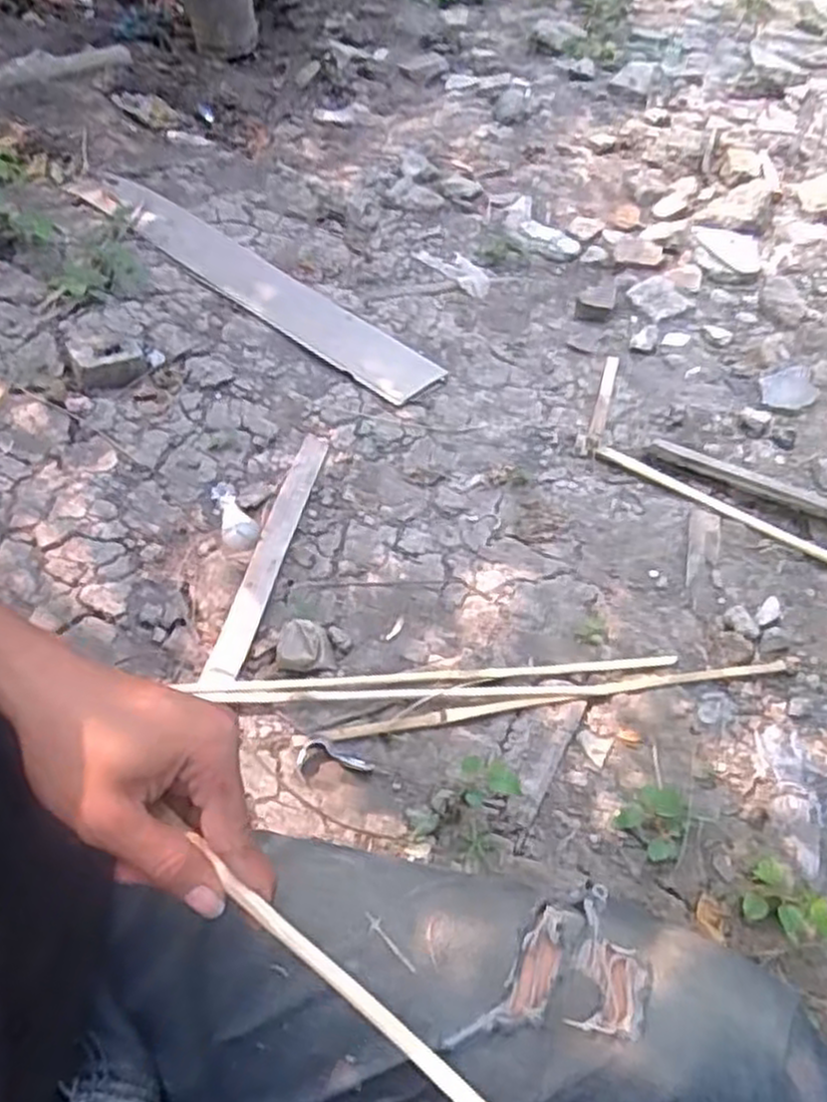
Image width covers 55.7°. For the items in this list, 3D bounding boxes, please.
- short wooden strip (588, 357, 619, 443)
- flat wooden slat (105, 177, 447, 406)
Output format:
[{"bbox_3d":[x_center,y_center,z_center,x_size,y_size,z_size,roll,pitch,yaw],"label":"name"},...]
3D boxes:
[{"bbox_3d":[0.309,-0.252,1.272,0.021,0.020,0.196,15,53,9],"label":"short wooden strip"},{"bbox_3d":[-0.282,-0.483,1.389,0.801,0.022,0.128,36,53,20],"label":"flat wooden slat"}]

